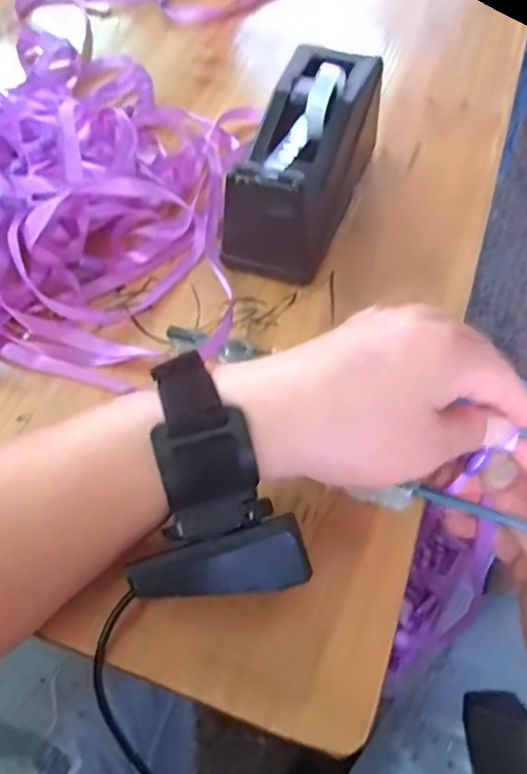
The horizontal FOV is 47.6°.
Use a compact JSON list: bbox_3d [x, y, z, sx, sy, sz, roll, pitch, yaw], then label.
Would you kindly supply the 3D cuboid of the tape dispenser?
[{"bbox_3d":[0.027,-0.141,0.371,0.059,0.075,0.151,17,58,15],"label":"tape dispenser"}]

